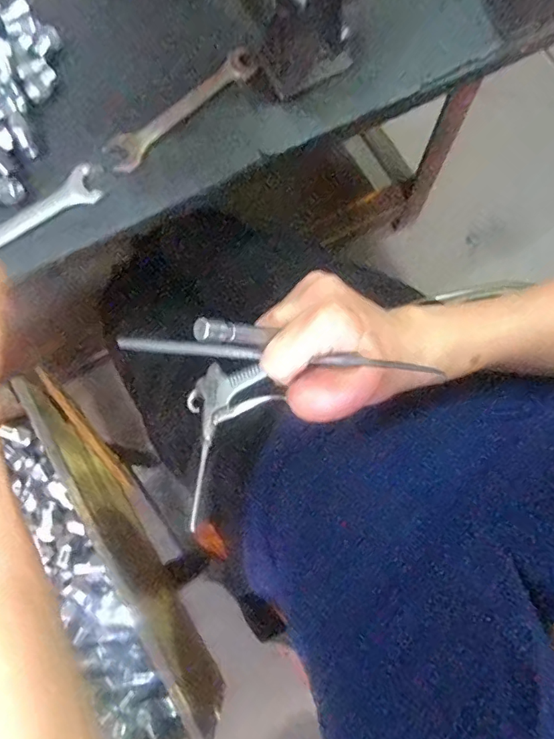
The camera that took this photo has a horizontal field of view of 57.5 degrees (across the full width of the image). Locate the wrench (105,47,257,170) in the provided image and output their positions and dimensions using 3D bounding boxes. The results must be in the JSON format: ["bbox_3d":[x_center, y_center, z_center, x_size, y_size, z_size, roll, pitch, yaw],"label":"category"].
[{"bbox_3d":[-0.086,-0.252,0.479,0.177,0.015,0.034,-43,79,-11],"label":"wrench"}]

